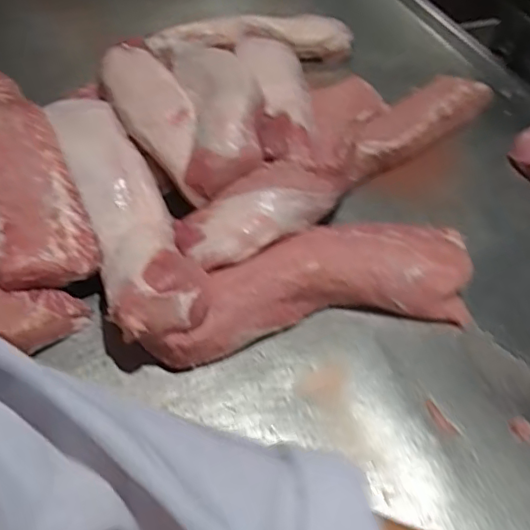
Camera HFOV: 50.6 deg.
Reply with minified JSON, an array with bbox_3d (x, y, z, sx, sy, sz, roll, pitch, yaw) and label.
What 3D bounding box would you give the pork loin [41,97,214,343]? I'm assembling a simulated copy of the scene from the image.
[{"bbox_3d":[-0.198,-0.086,0.769,0.119,0.079,0.443,-16,53,-17],"label":"pork loin"}]

